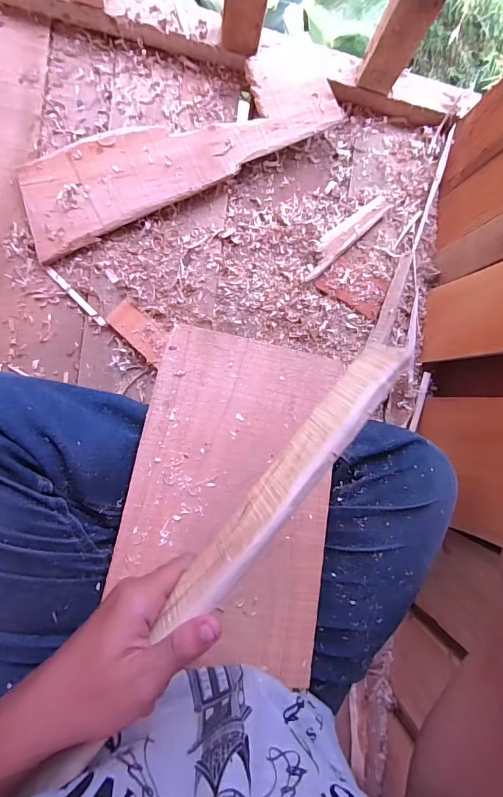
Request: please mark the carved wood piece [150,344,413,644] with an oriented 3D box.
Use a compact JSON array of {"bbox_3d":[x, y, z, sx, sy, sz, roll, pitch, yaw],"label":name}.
[{"bbox_3d":[0.015,0.057,0.232,0.008,0.034,0.214,33,98,-37],"label":"carved wood piece"}]

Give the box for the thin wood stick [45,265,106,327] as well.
[{"bbox_3d":[-0.243,-0.141,0.539,0.011,0.006,0.107,-45,95,-6],"label":"thin wood stick"}]

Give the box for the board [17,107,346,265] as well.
[{"bbox_3d":[-0.101,-0.341,0.544,0.458,0.037,0.120,-28,93,-8],"label":"board"}]

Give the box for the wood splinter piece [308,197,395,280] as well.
[{"bbox_3d":[0.143,-0.248,0.589,0.173,0.019,0.038,-43,95,-6],"label":"wood splinter piece"}]

